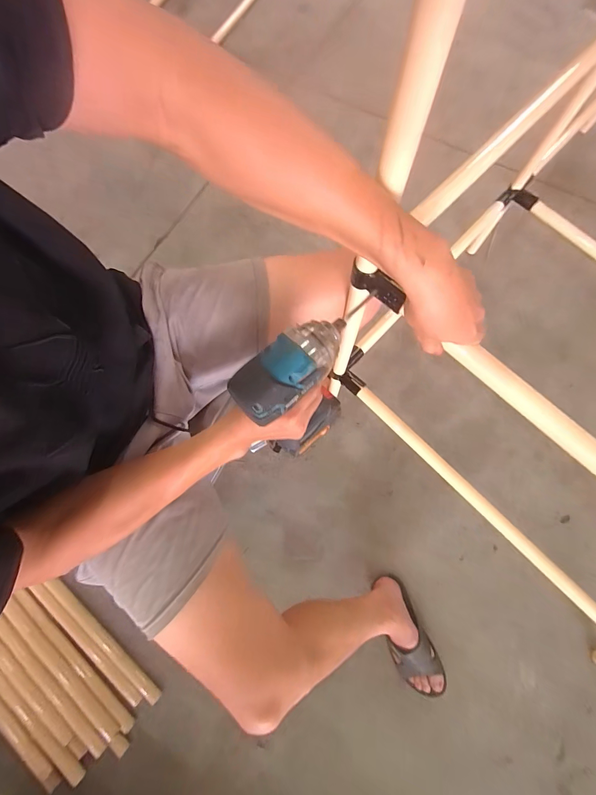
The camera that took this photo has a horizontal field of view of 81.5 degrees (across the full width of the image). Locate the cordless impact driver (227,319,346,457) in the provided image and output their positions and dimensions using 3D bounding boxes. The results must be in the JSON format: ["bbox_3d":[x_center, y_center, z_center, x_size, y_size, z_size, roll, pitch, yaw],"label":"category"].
[{"bbox_3d":[0.009,-0.001,0.448,0.062,0.250,0.139,30,78,20],"label":"cordless impact driver"}]

